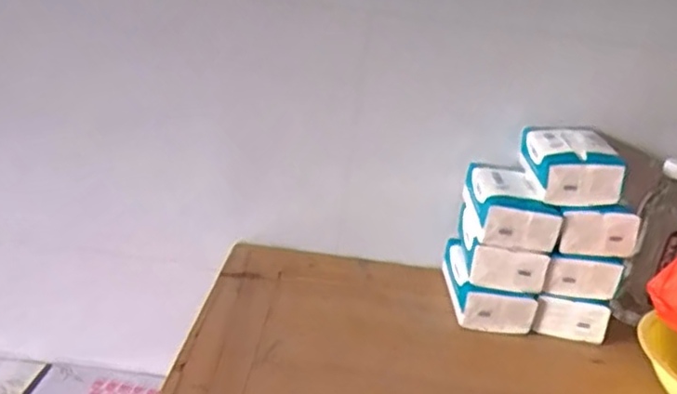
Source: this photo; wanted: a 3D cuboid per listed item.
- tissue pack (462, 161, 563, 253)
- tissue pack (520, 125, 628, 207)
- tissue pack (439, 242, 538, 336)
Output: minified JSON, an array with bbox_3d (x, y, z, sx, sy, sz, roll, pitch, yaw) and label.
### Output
[{"bbox_3d":[0.217,0.007,0.872,0.100,0.064,0.145,7,21,1],"label":"tissue pack"},{"bbox_3d":[0.292,-0.045,0.860,0.101,0.066,0.136,7,21,1],"label":"tissue pack"},{"bbox_3d":[0.199,0.119,0.914,0.095,0.054,0.146,7,20,-2],"label":"tissue pack"}]

